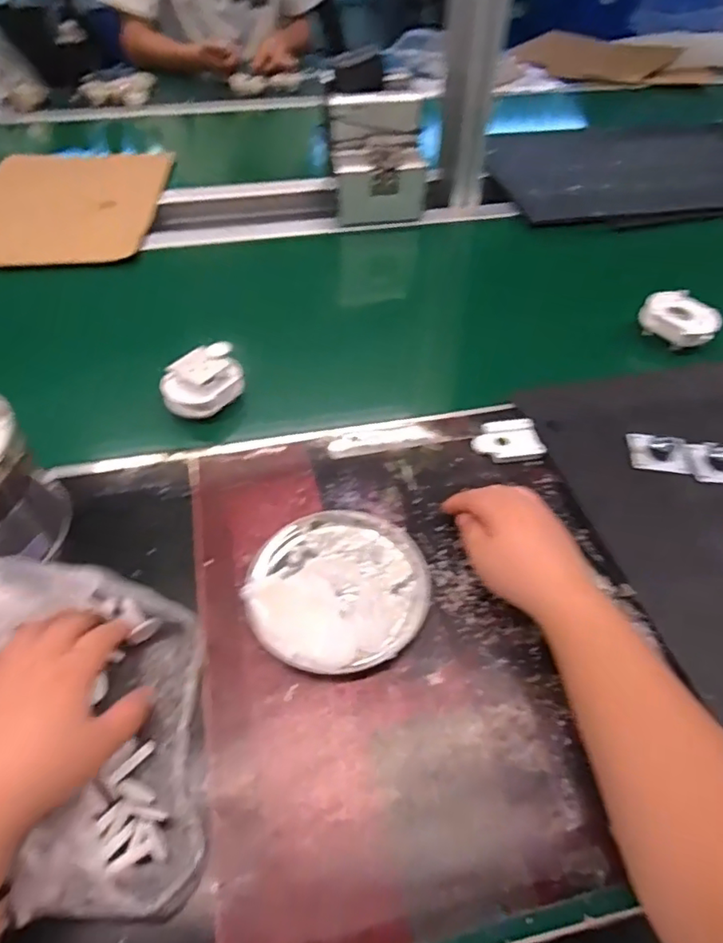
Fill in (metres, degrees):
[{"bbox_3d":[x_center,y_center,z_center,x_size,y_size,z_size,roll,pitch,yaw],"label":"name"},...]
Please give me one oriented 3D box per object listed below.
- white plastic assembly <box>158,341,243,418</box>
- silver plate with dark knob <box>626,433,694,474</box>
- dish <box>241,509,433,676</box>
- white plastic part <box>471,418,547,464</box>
[{"bbox_3d":[-0.152,-0.085,0.547,0.075,0.040,0.050,-24,53,-21],"label":"white plastic assembly"},{"bbox_3d":[0.265,-0.018,0.503,0.051,0.012,0.040,11,49,8],"label":"silver plate with dark knob"},{"bbox_3d":[-0.017,0.081,0.414,0.127,0.018,0.126,0,49,-1],"label":"dish"},{"bbox_3d":[0.128,-0.029,0.502,0.057,0.008,0.046,-6,49,-6],"label":"white plastic part"}]

